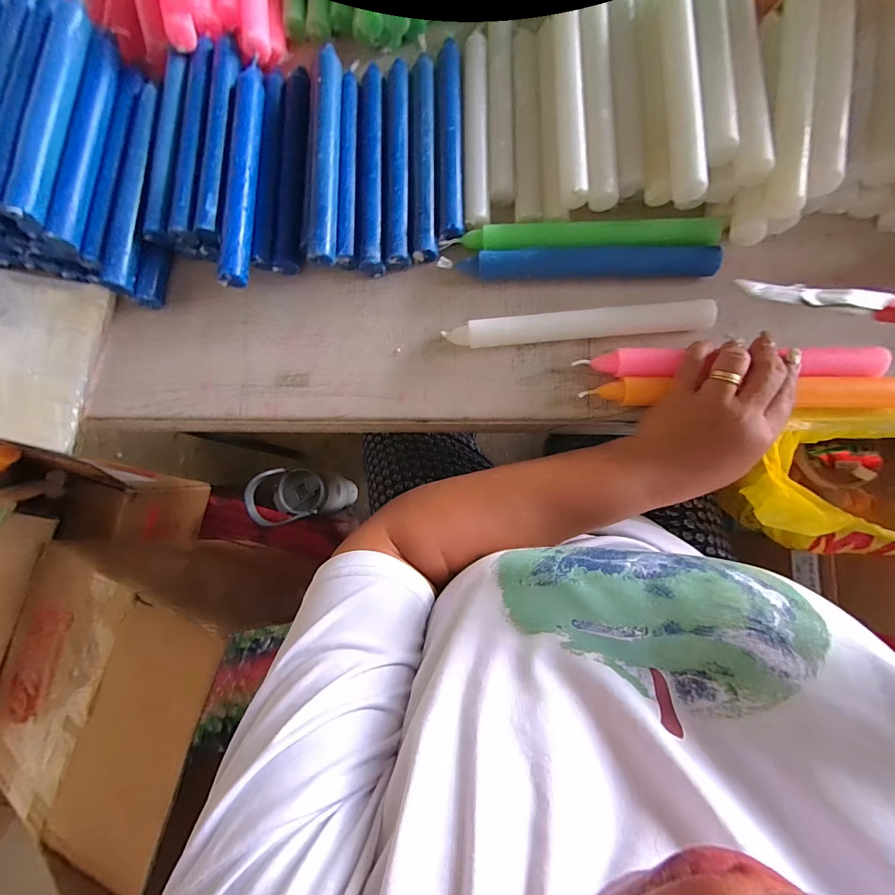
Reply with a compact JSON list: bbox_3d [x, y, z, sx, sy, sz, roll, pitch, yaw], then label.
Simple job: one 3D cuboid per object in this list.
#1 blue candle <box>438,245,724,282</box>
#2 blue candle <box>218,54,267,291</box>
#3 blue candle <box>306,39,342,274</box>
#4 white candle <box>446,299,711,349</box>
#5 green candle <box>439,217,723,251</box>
[{"bbox_3d":[0.106,-0.154,0.321,0.219,0.021,0.026,0,82,5],"label":"blue candle"},{"bbox_3d":[-0.177,-0.241,0.339,0.020,0.023,0.214,0,82,5],"label":"blue candle"},{"bbox_3d":[-0.104,-0.250,0.335,0.019,0.022,0.198,-1,82,4],"label":"blue candle"},{"bbox_3d":[0.104,-0.098,0.313,0.204,0.028,0.021,-3,81,4],"label":"white candle"},{"bbox_3d":[0.109,-0.176,0.321,0.217,0.015,0.024,0,82,5],"label":"green candle"}]

